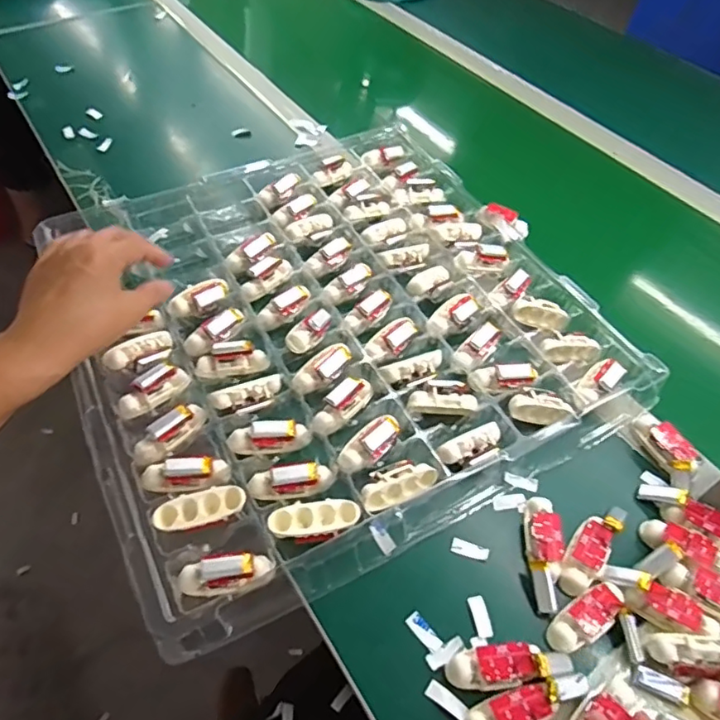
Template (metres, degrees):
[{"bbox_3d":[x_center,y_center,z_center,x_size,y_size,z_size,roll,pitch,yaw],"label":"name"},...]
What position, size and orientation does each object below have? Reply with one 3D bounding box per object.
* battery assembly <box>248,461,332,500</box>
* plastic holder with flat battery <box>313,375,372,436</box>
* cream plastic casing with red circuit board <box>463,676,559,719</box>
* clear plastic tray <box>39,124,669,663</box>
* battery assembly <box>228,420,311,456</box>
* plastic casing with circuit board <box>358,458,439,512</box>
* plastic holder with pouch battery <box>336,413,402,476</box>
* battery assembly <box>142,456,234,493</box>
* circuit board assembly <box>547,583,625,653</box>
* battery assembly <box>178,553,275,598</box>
[{"bbox_3d":[-0.054,0.094,0.432,0.064,0.018,0.020,-5,52,-7],"label":"battery assembly"},{"bbox_3d":[-0.016,0.038,0.472,0.026,0.014,0.064,29,56,18],"label":"plastic holder with flat battery"},{"bbox_3d":[0.095,0.222,0.348,0.064,0.019,0.025,-22,55,-4],"label":"cream plastic casing with red circuit board"},{"bbox_3d":[-0.035,-0.054,0.547,0.464,0.035,0.475,-22,56,-19],"label":"clear plastic tray"},{"bbox_3d":[-0.074,0.062,0.451,0.064,0.022,0.019,-6,53,-8],"label":"battery assembly"},{"bbox_3d":[0.028,0.096,0.431,0.063,0.022,0.027,-19,55,-17],"label":"plastic casing with circuit board"},{"bbox_3d":[0.007,0.067,0.450,0.027,0.021,0.064,38,59,23],"label":"plastic holder with pouch battery"},{"bbox_3d":[-0.135,0.088,0.430,0.066,0.014,0.020,-6,53,-8],"label":"battery assembly"},{"bbox_3d":[0.158,0.179,0.385,0.063,0.015,0.025,-34,60,-9],"label":"circuit board assembly"},{"bbox_3d":[-0.094,0.150,0.389,0.064,0.023,0.021,-3,52,-6],"label":"battery assembly"}]

